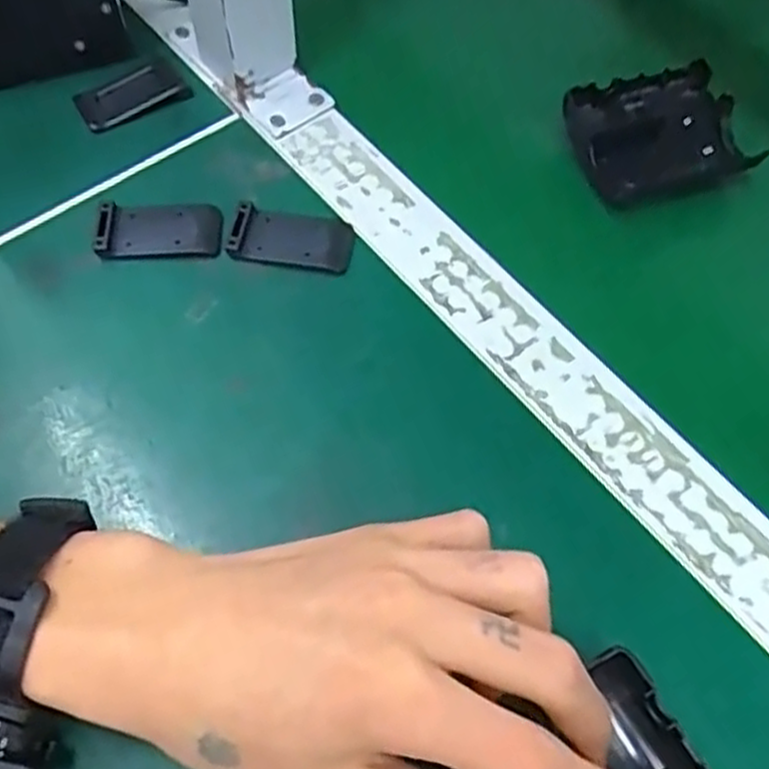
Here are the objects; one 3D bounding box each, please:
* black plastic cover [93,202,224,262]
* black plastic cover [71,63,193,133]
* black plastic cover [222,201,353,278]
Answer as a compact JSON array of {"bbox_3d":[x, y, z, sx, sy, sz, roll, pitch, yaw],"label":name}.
[{"bbox_3d":[-0.103,-0.071,0.352,0.055,0.008,0.029,-1,62,-2],"label":"black plastic cover"},{"bbox_3d":[-0.131,-0.149,0.395,0.054,0.005,0.032,-32,68,-17],"label":"black plastic cover"},{"bbox_3d":[-0.042,-0.068,0.352,0.056,0.009,0.031,9,63,3],"label":"black plastic cover"}]

